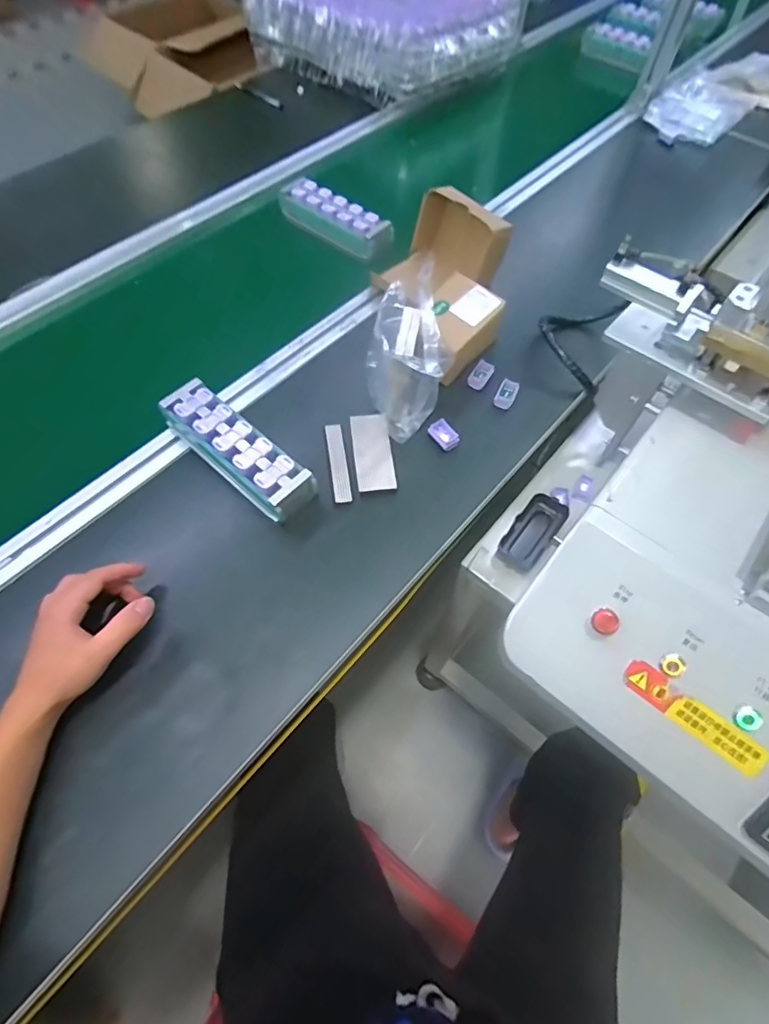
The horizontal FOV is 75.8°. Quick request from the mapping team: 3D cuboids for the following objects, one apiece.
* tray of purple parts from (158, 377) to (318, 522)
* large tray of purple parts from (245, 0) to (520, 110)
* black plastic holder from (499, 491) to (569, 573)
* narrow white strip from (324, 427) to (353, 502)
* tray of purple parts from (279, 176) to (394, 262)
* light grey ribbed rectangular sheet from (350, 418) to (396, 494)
[{"bbox_3d":[-0.164,-0.066,0.547,0.190,0.053,0.060,37,66,18],"label":"tray of purple parts"},{"bbox_3d":[-0.014,-1.041,1.044,0.486,0.109,0.366,40,67,19],"label":"large tray of purple parts"},{"bbox_3d":[0.196,0.025,0.647,0.051,0.028,0.108,36,66,18],"label":"black plastic holder"},{"bbox_3d":[-0.054,-0.057,0.566,0.020,0.007,0.104,-8,61,-6],"label":"narrow white strip"},{"bbox_3d":[-0.078,-0.470,0.791,0.186,0.062,0.056,36,66,18],"label":"tray of purple parts"},{"bbox_3d":[-0.014,-0.069,0.572,0.043,0.009,0.100,-6,61,-5],"label":"light grey ribbed rectangular sheet"}]

